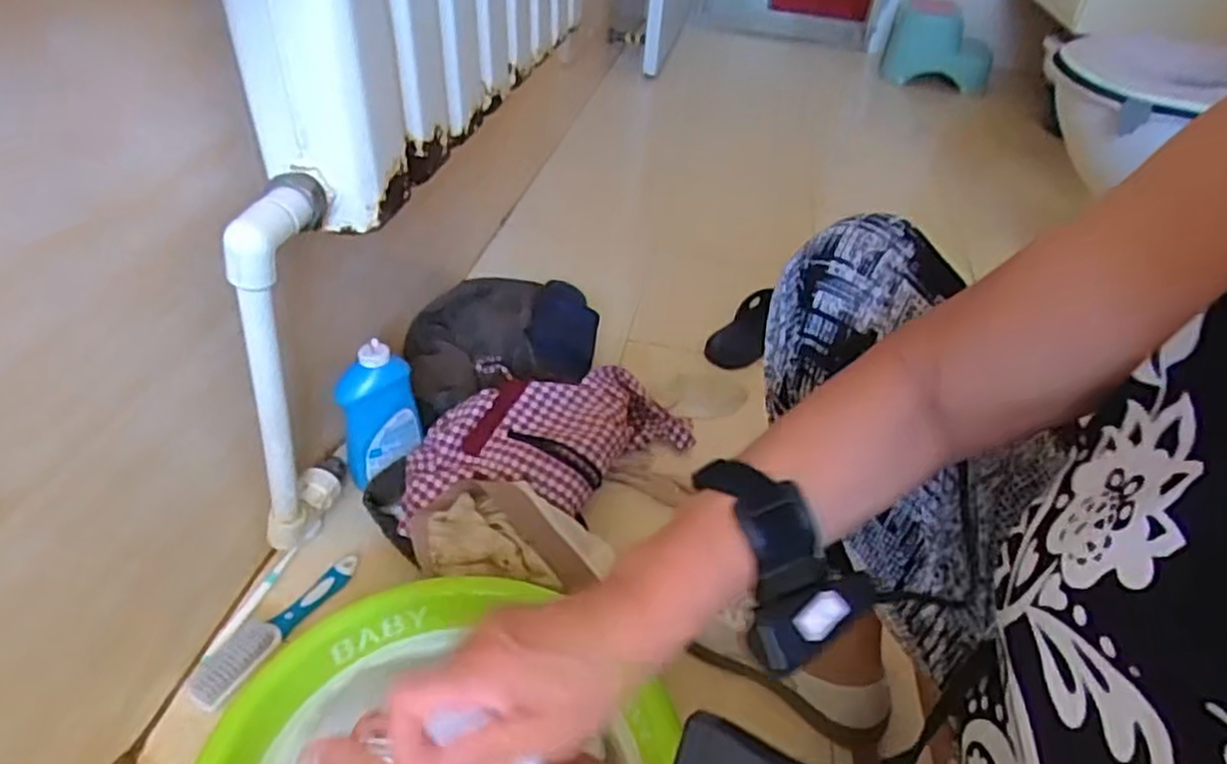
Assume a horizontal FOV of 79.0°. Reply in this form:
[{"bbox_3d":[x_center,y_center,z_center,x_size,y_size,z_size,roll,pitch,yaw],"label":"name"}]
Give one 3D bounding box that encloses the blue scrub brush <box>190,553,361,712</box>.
[{"bbox_3d":[-0.319,0.229,0.716,0.042,0.030,0.187,23,42,20],"label":"blue scrub brush"}]

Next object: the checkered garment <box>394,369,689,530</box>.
[{"bbox_3d":[-0.064,0.073,0.854,0.366,0.089,0.163,-11,42,-20],"label":"checkered garment"}]

